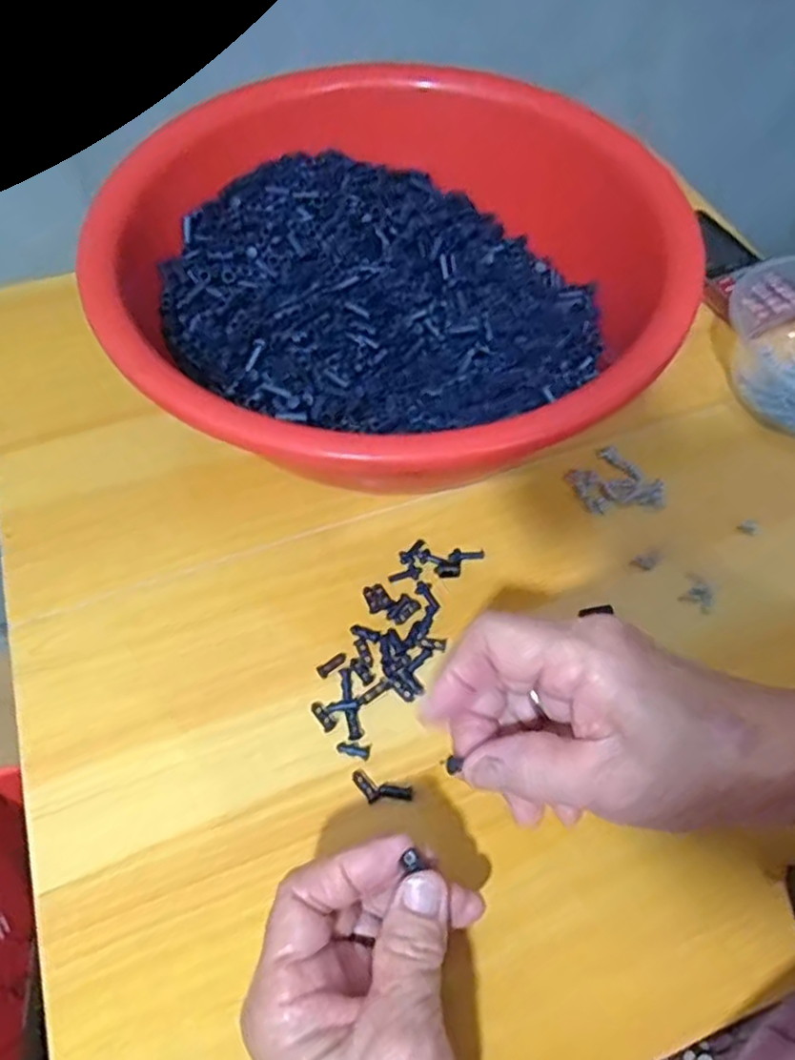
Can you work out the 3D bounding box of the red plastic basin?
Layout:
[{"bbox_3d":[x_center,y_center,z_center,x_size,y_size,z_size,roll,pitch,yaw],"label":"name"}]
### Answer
[{"bbox_3d":[-0.003,-0.158,0.451,0.328,0.110,0.311,1,61,-1],"label":"red plastic basin"}]

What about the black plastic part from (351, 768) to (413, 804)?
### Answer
[{"bbox_3d":[-0.008,0.129,0.346,0.031,0.004,0.013,18,62,8],"label":"black plastic part"}]

